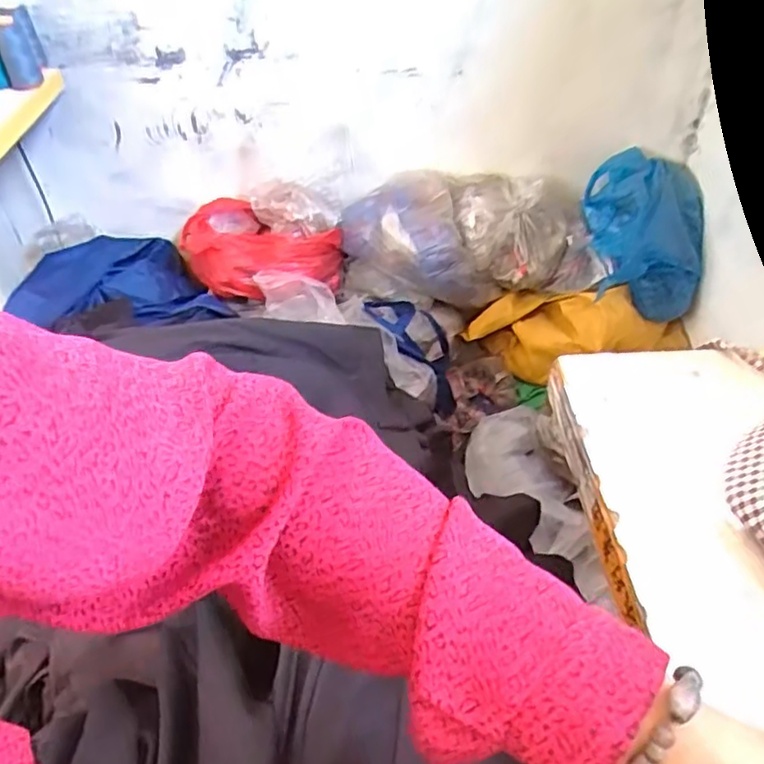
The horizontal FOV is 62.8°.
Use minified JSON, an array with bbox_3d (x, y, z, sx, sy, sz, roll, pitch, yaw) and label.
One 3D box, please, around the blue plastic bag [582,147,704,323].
[{"bbox_3d":[0.563,-0.314,1.350,0.268,0.245,0.257,13,46,15],"label":"blue plastic bag"}]

